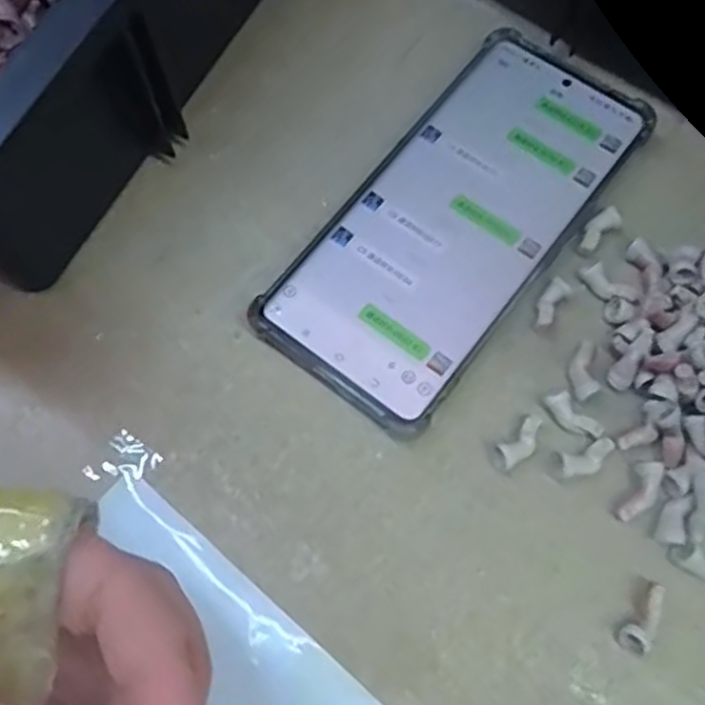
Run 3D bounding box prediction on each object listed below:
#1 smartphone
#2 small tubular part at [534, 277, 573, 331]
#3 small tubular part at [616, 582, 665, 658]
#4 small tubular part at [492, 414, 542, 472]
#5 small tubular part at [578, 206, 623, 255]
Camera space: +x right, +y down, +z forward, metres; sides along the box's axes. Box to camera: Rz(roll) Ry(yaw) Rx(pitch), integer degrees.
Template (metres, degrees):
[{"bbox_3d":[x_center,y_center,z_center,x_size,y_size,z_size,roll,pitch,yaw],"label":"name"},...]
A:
[{"bbox_3d":[0.043,-0.053,0.281,0.076,0.012,0.171,37,76,13],"label":"smartphone"},{"bbox_3d":[0.075,-0.018,0.271,0.009,0.006,0.022,37,76,13],"label":"small tubular part"},{"bbox_3d":[0.094,0.086,0.232,0.009,0.007,0.023,28,74,11],"label":"small tubular part"},{"bbox_3d":[0.059,0.032,0.252,0.024,0.008,0.010,-40,74,-11],"label":"small tubular part"},{"bbox_3d":[0.097,-0.048,0.280,0.010,0.005,0.022,41,77,14],"label":"small tubular part"}]

